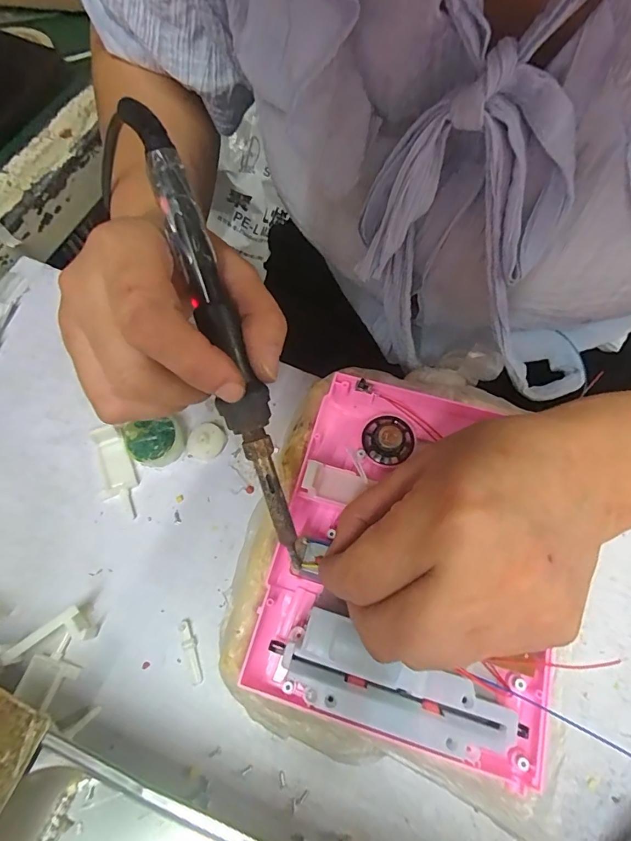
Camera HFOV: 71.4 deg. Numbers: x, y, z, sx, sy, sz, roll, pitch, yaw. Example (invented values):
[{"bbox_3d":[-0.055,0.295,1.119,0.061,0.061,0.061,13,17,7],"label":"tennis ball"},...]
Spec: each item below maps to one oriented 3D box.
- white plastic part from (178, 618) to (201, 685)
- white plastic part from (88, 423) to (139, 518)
[{"bbox_3d":[-0.066,0.123,0.234,0.008,0.004,0.032,-20,68,-8],"label":"white plastic part"},{"bbox_3d":[-0.122,0.031,0.266,0.021,0.011,0.055,-14,74,-7],"label":"white plastic part"}]

